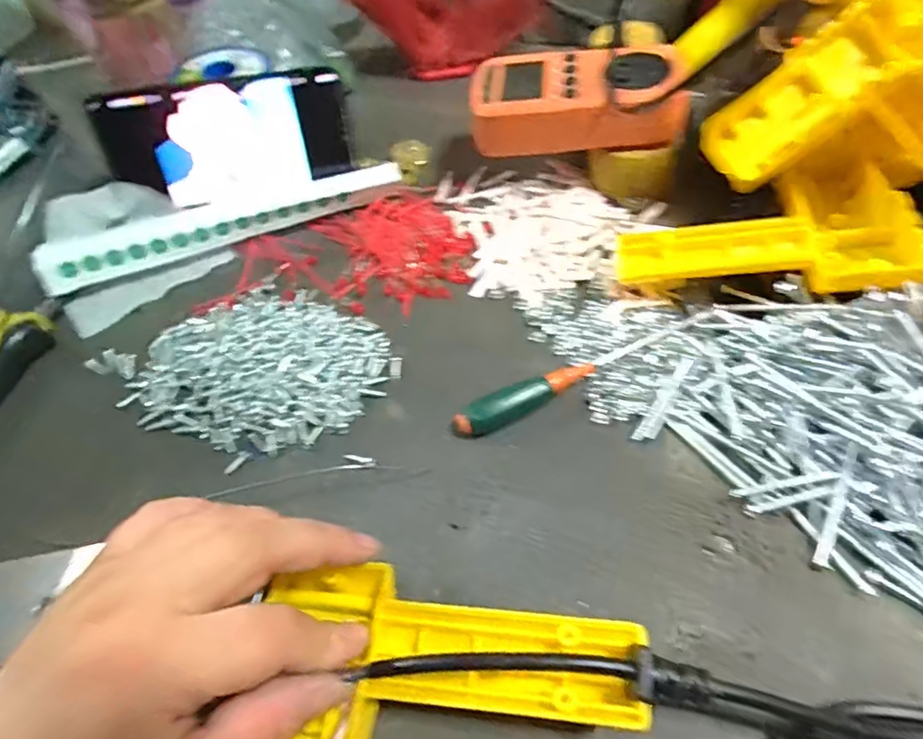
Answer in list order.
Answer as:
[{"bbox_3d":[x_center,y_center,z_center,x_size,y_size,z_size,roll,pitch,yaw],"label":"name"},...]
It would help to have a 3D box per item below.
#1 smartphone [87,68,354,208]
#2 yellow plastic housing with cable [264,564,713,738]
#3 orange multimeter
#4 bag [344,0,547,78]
[{"bbox_3d":[-0.157,-0.154,0.383,0.158,0.070,0.016,-6,22,0],"label":"smartphone"},{"bbox_3d":[-0.002,0.127,0.194,0.156,0.039,0.111,2,56,5],"label":"yellow plastic housing with cable"},{"bbox_3d":[0.071,-0.171,0.358,0.129,0.037,0.073,2,55,4],"label":"orange multimeter"},{"bbox_3d":[-0.010,-0.298,0.479,0.164,0.071,0.052,-15,56,-6],"label":"bag"}]

